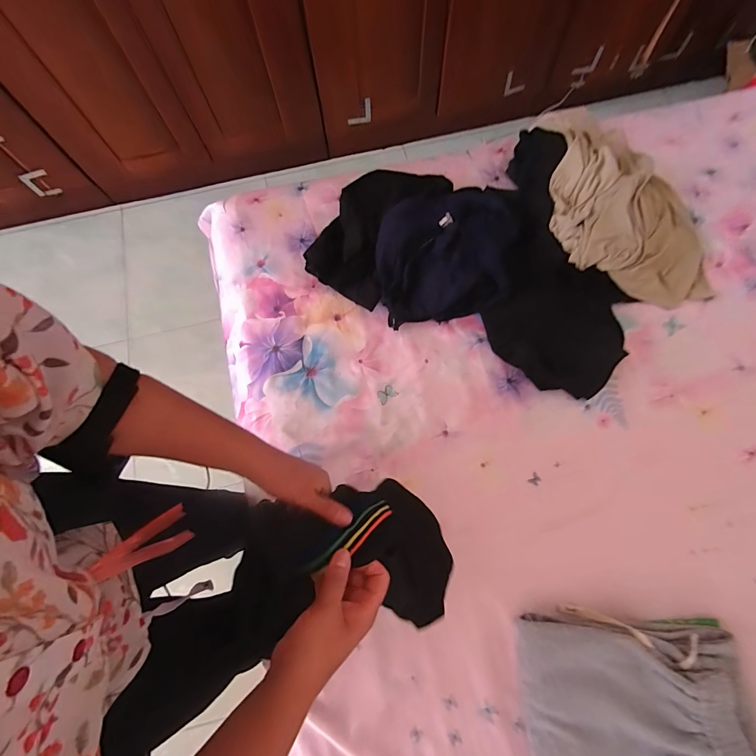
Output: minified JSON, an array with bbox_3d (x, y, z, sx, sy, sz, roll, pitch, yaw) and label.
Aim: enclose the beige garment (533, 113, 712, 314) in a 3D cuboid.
[{"bbox_3d":[0.502,-0.376,0.774,0.321,0.090,0.470,-4,71,1],"label":"beige garment"}]

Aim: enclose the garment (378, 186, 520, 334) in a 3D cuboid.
[{"bbox_3d":[0.141,-0.254,0.743,0.304,0.083,0.253,-13,73,-3],"label":"garment"}]

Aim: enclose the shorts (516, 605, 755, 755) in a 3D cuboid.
[{"bbox_3d":[0.372,0.489,0.519,0.313,0.051,0.267,-2,71,2],"label":"shorts"}]

